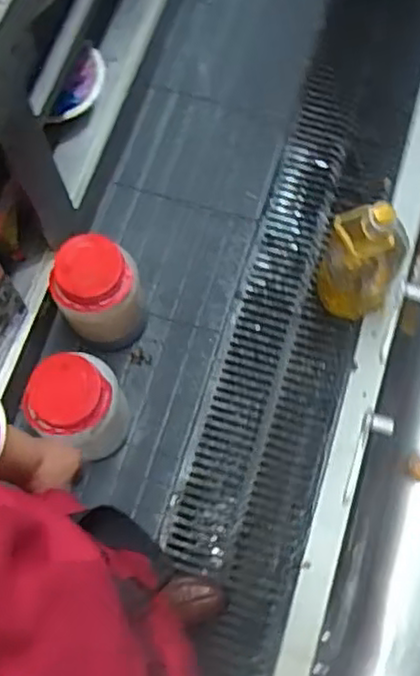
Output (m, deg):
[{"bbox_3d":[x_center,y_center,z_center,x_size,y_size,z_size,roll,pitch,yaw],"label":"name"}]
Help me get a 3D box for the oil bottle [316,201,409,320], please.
[{"bbox_3d":[0.307,-0.163,1.452,0.170,0.366,0.137,25,73,10],"label":"oil bottle"}]

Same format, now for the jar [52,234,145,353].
[{"bbox_3d":[-0.226,-0.082,1.456,0.171,0.246,0.165,0,71,1],"label":"jar"}]

